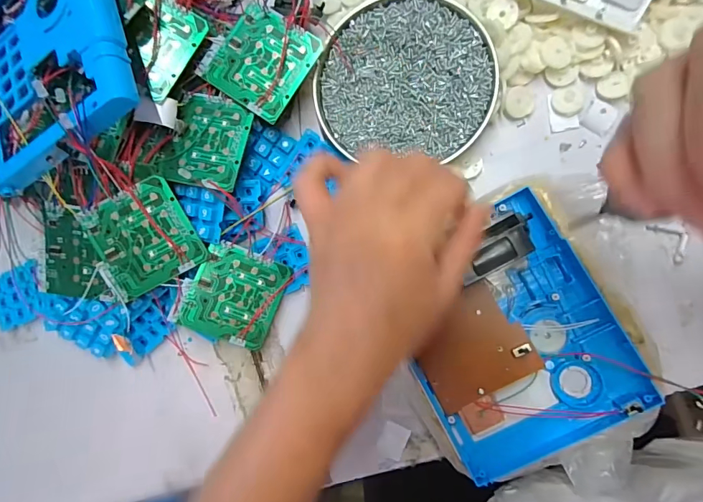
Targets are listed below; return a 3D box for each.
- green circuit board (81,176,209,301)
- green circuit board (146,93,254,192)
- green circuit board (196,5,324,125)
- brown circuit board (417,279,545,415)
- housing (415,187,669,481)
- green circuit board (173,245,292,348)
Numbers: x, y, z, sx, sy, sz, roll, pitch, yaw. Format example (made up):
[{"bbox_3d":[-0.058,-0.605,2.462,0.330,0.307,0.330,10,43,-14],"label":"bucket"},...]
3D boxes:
[{"bbox_3d":[-0.155,-0.008,0.308,0.071,0.005,0.071,-28,99,-6],"label":"green circuit board"},{"bbox_3d":[-0.109,-0.082,0.311,0.061,0.009,0.071,18,80,8],"label":"green circuit board"},{"bbox_3d":[-0.069,-0.145,0.315,0.071,0.004,0.071,33,92,4],"label":"green circuit board"},{"bbox_3d":[0.083,0.067,0.290,0.072,0.009,0.068,-32,86,8],"label":"brown circuit board"},{"bbox_3d":[0.107,0.059,0.281,0.134,0.035,0.168,-29,86,8],"label":"housing"},{"bbox_3d":[-0.094,0.034,0.329,0.072,0.007,0.072,24,83,-12],"label":"green circuit board"}]

